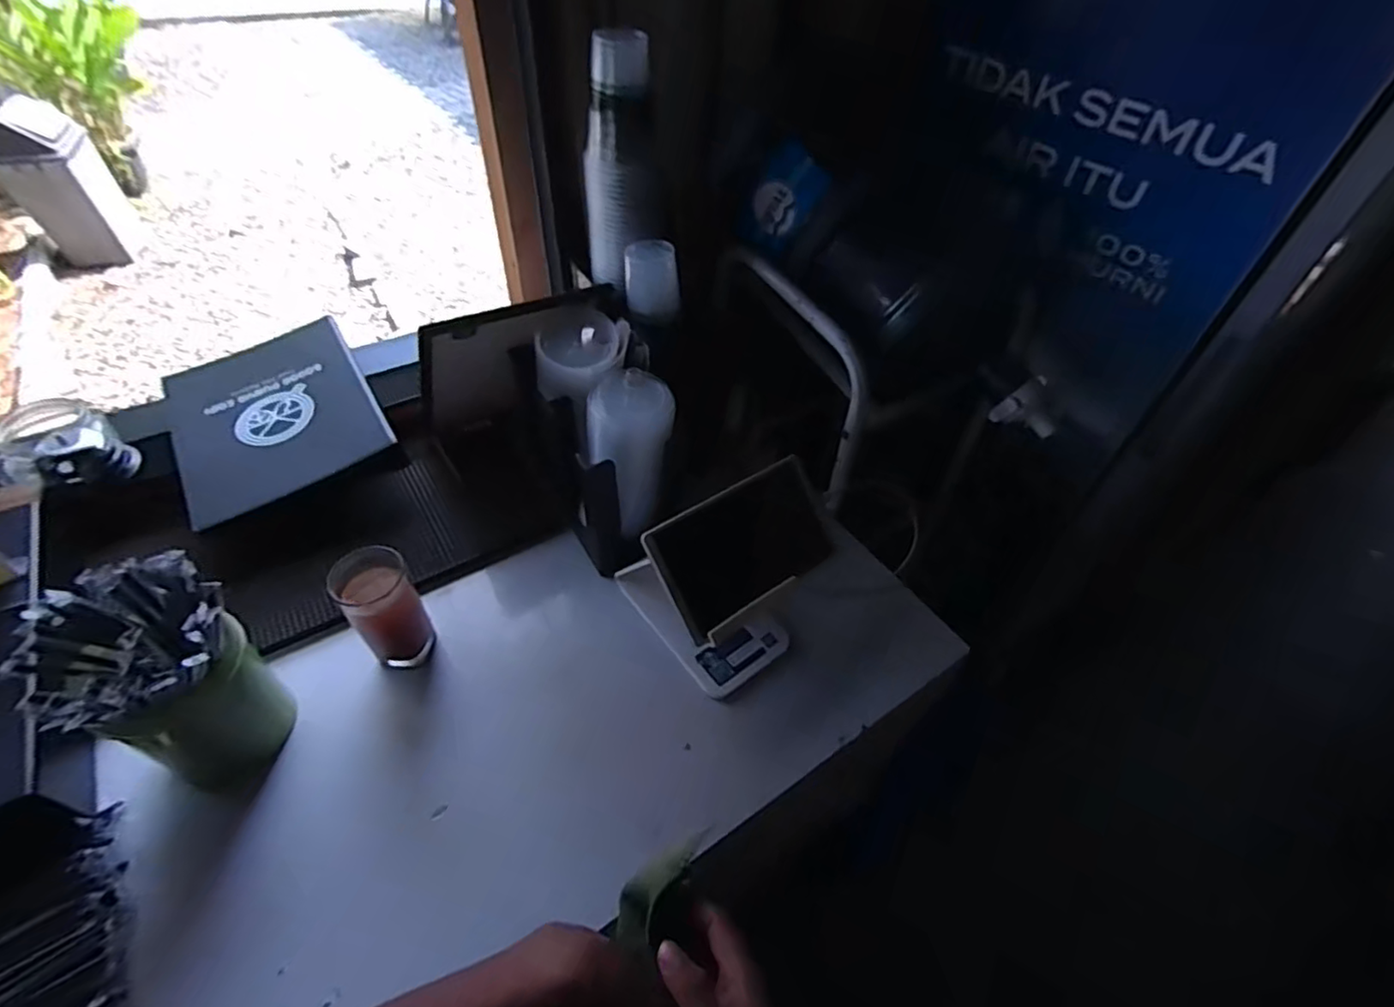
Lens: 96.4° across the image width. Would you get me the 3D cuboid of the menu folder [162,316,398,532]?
[{"bbox_3d":[-0.552,-0.120,0.814,0.233,0.024,0.288,-31,62,-18],"label":"menu folder"}]

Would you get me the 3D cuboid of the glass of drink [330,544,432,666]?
[{"bbox_3d":[-0.320,0.108,0.642,0.065,0.133,0.063,-32,58,-28],"label":"glass of drink"}]

